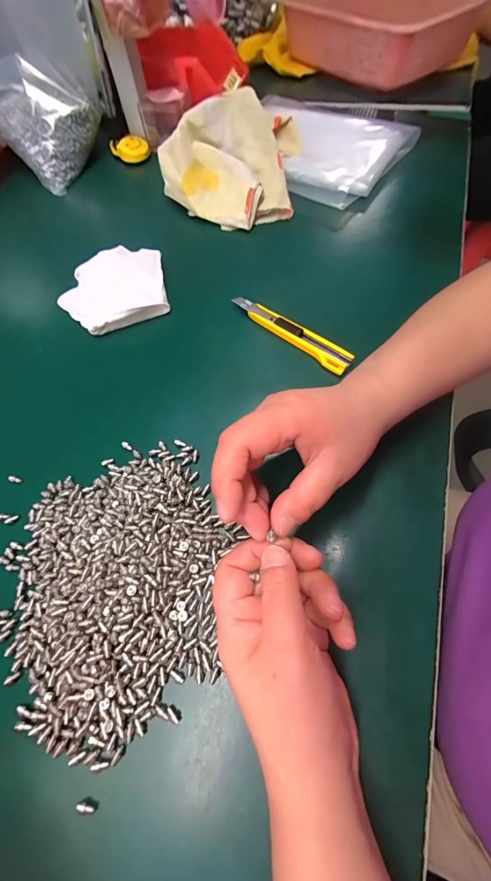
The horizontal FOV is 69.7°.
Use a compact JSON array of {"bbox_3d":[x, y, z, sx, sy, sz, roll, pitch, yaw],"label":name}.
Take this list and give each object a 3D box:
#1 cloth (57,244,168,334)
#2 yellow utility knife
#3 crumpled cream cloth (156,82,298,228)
[{"bbox_3d":[-0.140,-0.158,0.372,0.109,0.022,0.097,-15,62,-4],"label":"cloth"},{"bbox_3d":[0.041,-0.103,0.336,0.131,0.012,0.021,36,70,20],"label":"yellow utility knife"},{"bbox_3d":[-0.019,-0.342,0.426,0.169,0.070,0.169,-1,62,4],"label":"crumpled cream cloth"}]

